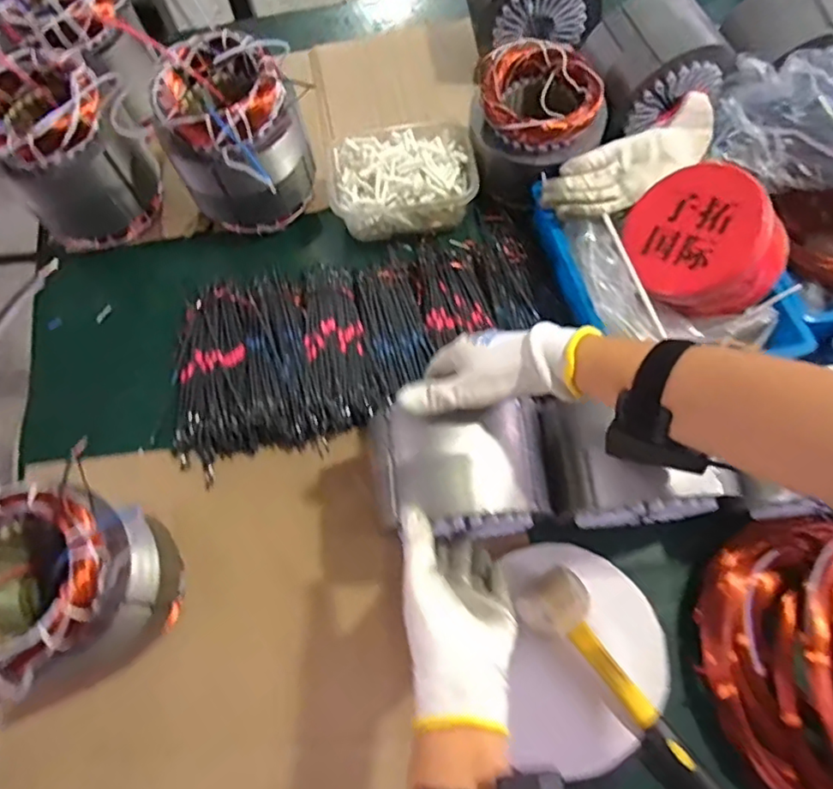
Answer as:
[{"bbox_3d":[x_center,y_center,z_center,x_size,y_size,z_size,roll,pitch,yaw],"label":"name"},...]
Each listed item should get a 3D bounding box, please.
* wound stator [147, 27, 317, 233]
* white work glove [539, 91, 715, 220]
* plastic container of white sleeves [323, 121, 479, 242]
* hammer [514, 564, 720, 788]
[{"bbox_3d":[-0.199,-0.288,0.684,0.152,0.162,0.143,0,70,1],"label":"wound stator"},{"bbox_3d":[0.232,-0.246,0.633,0.199,0.034,0.079,-24,71,-7],"label":"white work glove"},{"bbox_3d":[-0.017,-0.251,0.713,0.173,0.065,0.114,-9,70,-2],"label":"plastic container of white sleeves"},{"bbox_3d":[0.204,0.272,0.514,0.058,0.047,0.284,-41,74,-13],"label":"hammer"}]

